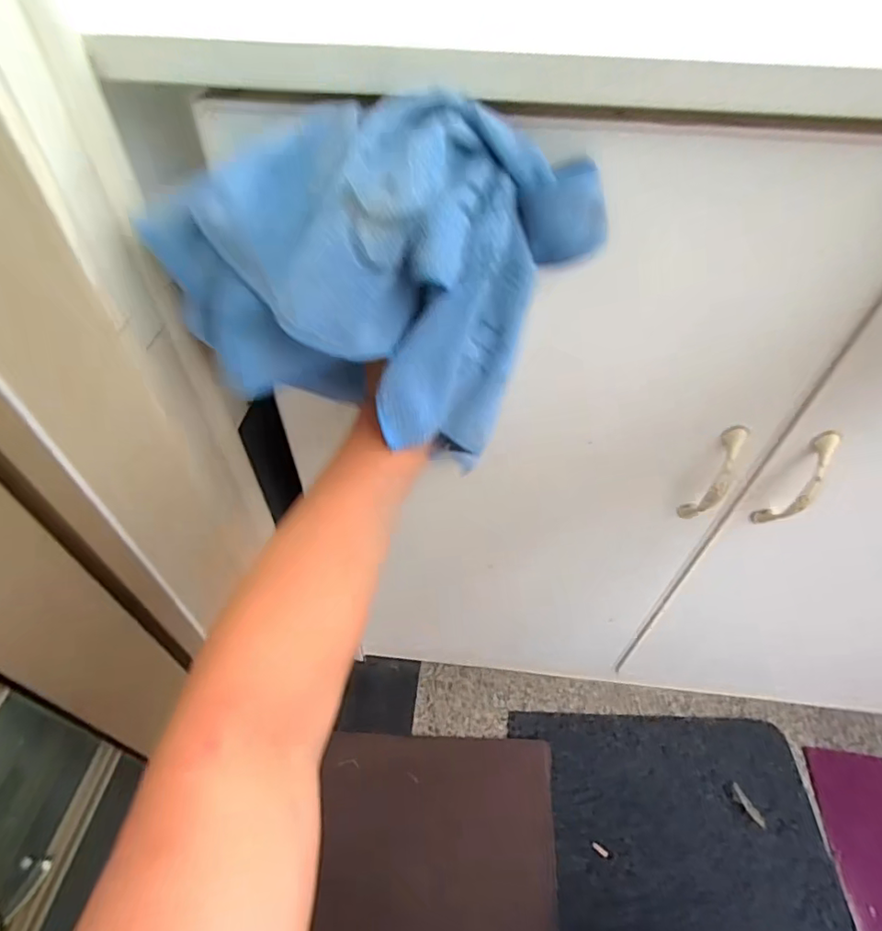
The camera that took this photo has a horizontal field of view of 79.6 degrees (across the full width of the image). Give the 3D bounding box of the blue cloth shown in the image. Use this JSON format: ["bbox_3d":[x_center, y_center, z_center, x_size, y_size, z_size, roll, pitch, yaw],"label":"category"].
[{"bbox_3d":[-0.028,-0.097,0.291,0.138,0.162,0.166,33,57,27],"label":"blue cloth"}]

